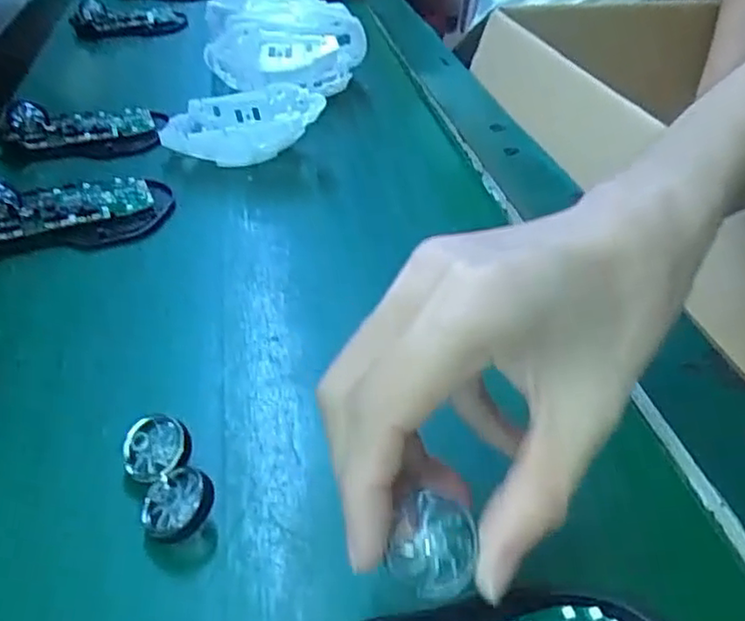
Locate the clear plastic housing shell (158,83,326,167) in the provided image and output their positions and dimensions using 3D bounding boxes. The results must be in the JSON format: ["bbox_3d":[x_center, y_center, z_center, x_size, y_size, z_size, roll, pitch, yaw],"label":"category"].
[{"bbox_3d":[-0.092,-0.124,0.461,0.103,0.041,0.069,2,37,-2],"label":"clear plastic housing shell"}]

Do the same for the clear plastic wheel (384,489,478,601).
[{"bbox_3d":[0.017,0.065,0.183,0.020,0.012,0.024,16,67,11],"label":"clear plastic wheel"}]

